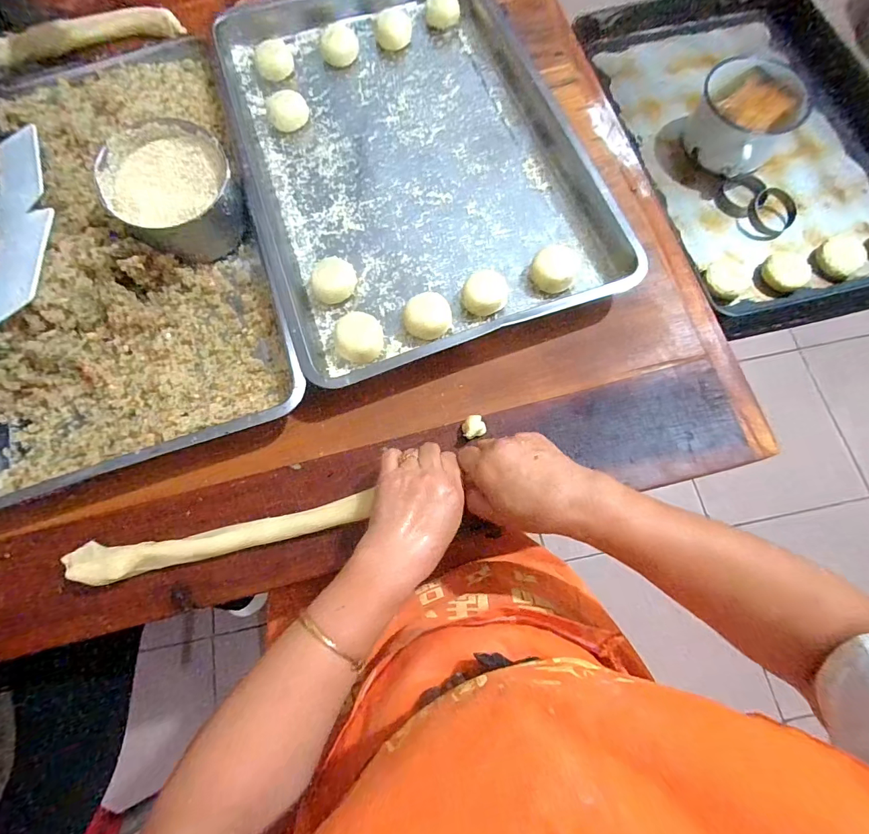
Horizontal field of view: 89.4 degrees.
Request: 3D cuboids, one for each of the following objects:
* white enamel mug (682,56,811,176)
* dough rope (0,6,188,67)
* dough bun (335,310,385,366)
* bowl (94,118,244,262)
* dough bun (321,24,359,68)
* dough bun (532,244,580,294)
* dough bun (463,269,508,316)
[{"bbox_3d":[0.455,-0.447,0.662,0.147,0.081,0.137,-1,73,2],"label":"white enamel mug"},{"bbox_3d":[-0.521,-0.573,0.654,0.273,0.034,0.043,-12,73,-2],"label":"dough rope"},{"bbox_3d":[-0.082,-0.088,0.484,0.048,0.029,0.052,-1,73,2],"label":"dough bun"},{"bbox_3d":[-0.299,-0.257,0.520,0.129,0.094,0.132,-1,73,2],"label":"bowl"},{"bbox_3d":[-0.135,-0.530,0.626,0.052,0.026,0.052,-7,73,0],"label":"dough bun"},{"bbox_3d":[0.137,-0.168,0.501,0.049,0.035,0.049,-1,73,2],"label":"dough bun"},{"bbox_3d":[0.058,-0.139,0.499,0.050,0.031,0.045,3,73,3],"label":"dough bun"}]

